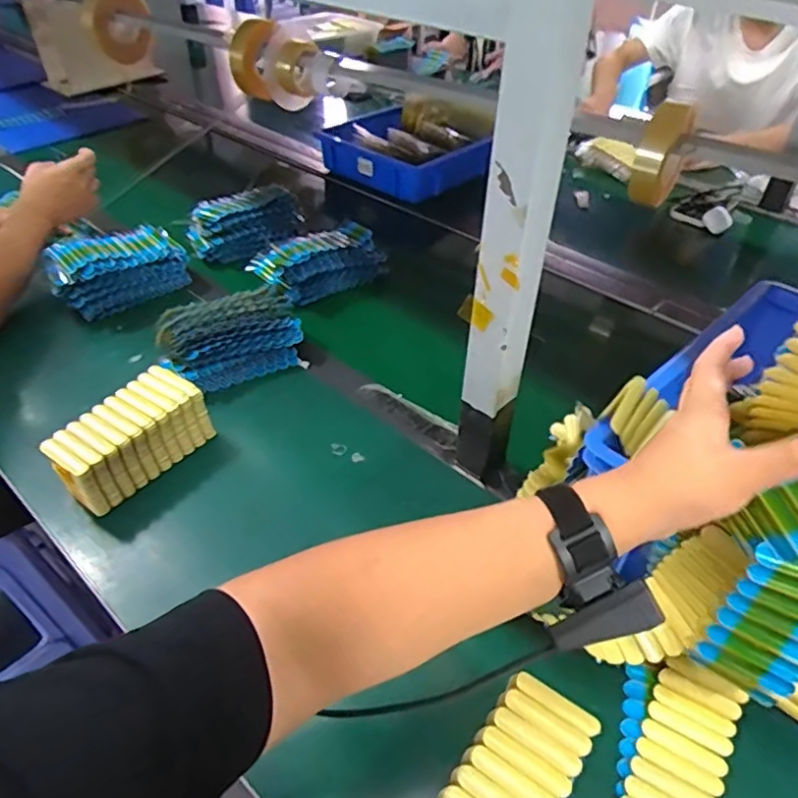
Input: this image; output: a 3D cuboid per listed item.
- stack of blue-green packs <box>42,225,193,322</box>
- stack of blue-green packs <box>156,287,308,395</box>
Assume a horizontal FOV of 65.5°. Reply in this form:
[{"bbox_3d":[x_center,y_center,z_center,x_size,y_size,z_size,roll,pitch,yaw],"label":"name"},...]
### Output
[{"bbox_3d":[-0.415,-0.198,0.913,0.193,0.085,0.106,-18,45,-19],"label":"stack of blue-green packs"},{"bbox_3d":[-0.219,-0.079,0.814,0.170,0.077,0.103,-25,48,-26],"label":"stack of blue-green packs"}]

